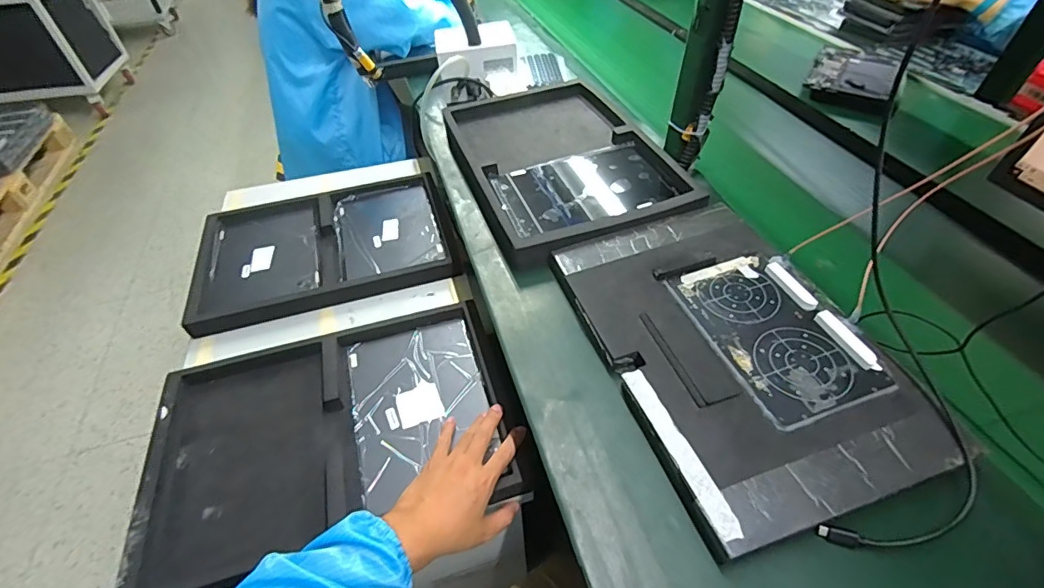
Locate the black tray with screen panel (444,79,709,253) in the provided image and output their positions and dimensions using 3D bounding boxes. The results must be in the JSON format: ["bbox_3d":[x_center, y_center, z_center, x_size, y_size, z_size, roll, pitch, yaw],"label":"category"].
[{"bbox_3d":[0.055,-0.230,0.805,0.295,0.045,0.446,-16,49,-13],"label":"black tray with screen panel"}]

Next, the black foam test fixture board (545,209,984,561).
[{"bbox_3d":[0.223,0.050,0.533,0.260,0.045,0.381,-15,49,-12],"label":"black foam test fixture board"}]

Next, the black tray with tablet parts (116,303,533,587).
[{"bbox_3d":[-0.237,0.163,0.602,0.405,0.035,0.293,-15,49,-12],"label":"black tray with tablet parts"}]

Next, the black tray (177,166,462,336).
[{"bbox_3d":[-0.352,-0.100,0.870,0.427,0.024,0.296,-14,48,-11],"label":"black tray"}]

